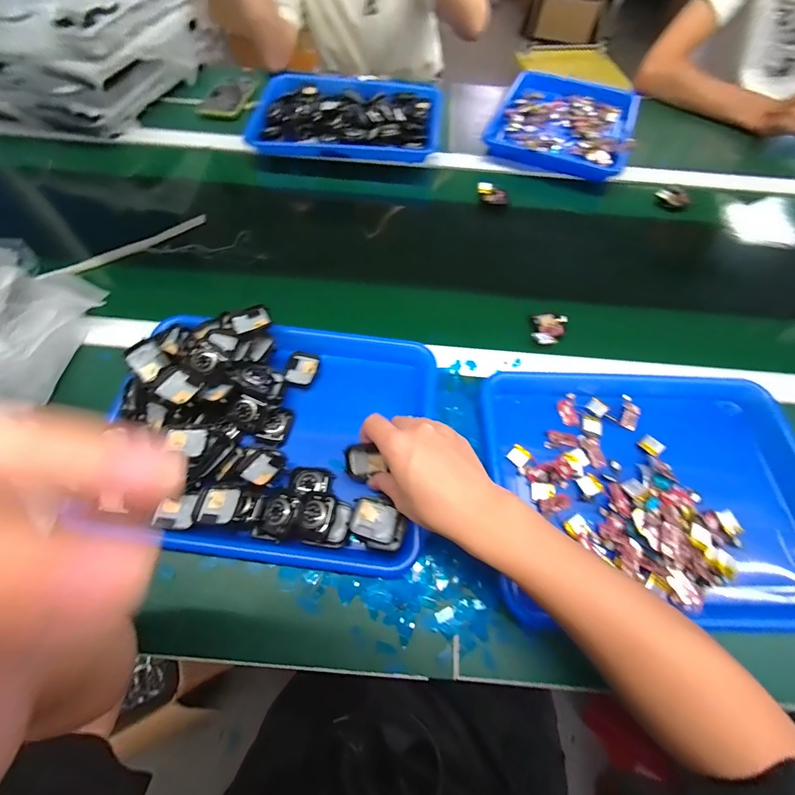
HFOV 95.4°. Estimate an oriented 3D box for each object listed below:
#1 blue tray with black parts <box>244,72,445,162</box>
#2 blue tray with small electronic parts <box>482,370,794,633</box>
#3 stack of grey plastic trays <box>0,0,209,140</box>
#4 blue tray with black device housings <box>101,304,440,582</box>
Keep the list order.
[{"bbox_3d":[-0.086,-0.516,0.650,0.326,0.040,0.245,3,62,0],"label":"blue tray with black parts"},{"bbox_3d":[0.257,0.089,0.379,0.323,0.041,0.256,2,62,-1],"label":"blue tray with small electronic parts"},{"bbox_3d":[-0.579,-0.660,0.666,0.270,0.147,0.394,18,63,7],"label":"stack of grey plastic trays"},{"bbox_3d":[-0.127,0.028,0.374,0.314,0.060,0.245,9,63,3],"label":"blue tray with black device housings"}]

